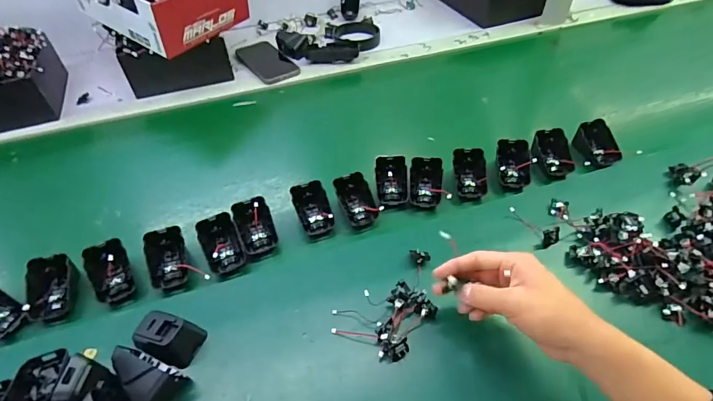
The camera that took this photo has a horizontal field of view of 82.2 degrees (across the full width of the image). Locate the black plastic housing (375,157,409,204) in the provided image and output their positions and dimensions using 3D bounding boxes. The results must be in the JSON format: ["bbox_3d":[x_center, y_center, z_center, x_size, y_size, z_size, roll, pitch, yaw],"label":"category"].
[{"bbox_3d":[0.046,-0.026,0.558,0.044,0.017,0.071,-14,86,-13],"label":"black plastic housing"}]

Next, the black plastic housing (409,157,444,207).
[{"bbox_3d":[0.094,-0.024,0.557,0.044,0.024,0.071,2,85,7],"label":"black plastic housing"}]

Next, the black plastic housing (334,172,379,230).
[{"bbox_3d":[0.001,-0.001,0.537,0.043,0.041,0.060,-20,49,-15],"label":"black plastic housing"}]

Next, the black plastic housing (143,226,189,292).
[{"bbox_3d":[-0.221,0.069,0.479,0.049,0.041,0.059,-16,48,-11],"label":"black plastic housing"}]

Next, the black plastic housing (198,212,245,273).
[{"bbox_3d":[-0.162,0.054,0.494,0.047,0.021,0.074,-6,82,-18],"label":"black plastic housing"}]

